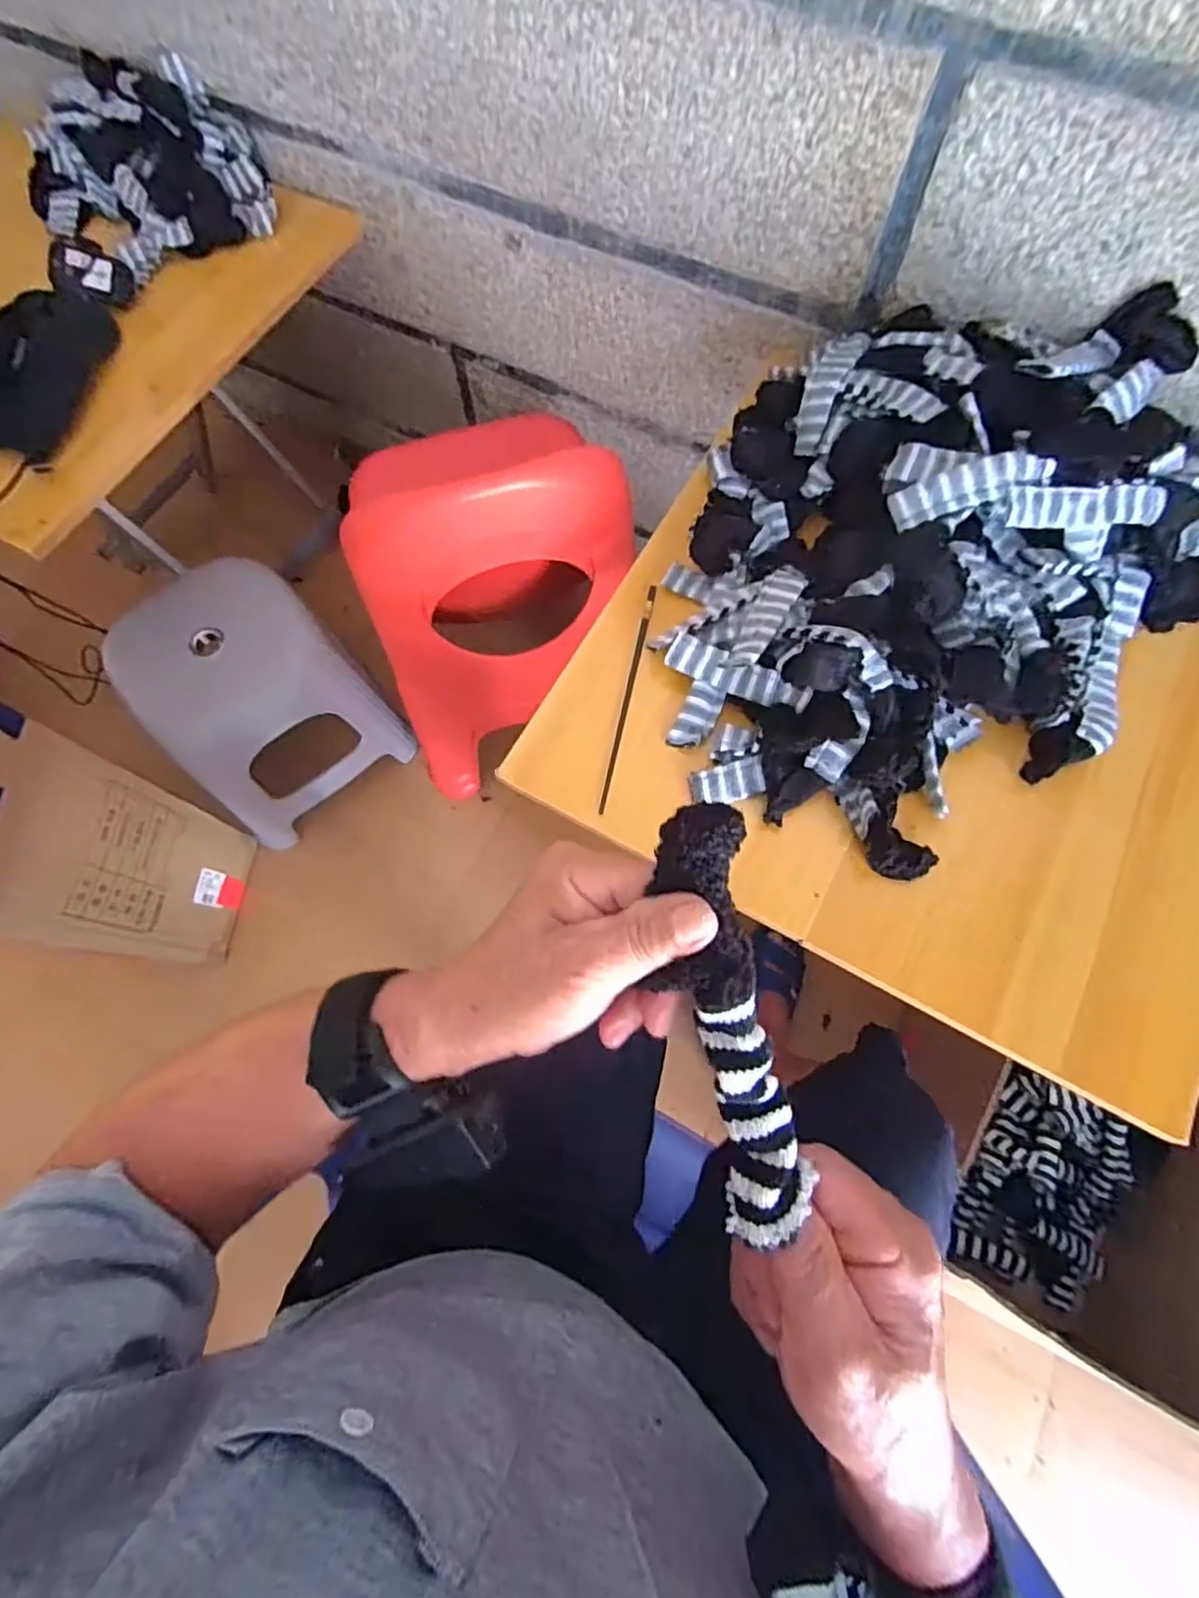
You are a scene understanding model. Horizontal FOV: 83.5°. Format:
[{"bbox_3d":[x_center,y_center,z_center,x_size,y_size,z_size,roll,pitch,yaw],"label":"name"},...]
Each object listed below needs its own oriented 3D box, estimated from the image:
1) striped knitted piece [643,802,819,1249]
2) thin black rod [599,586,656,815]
[{"bbox_3d":[0.047,0.081,0.246,0.035,0.017,0.157,-12,94,-2],"label":"striped knitted piece"},{"bbox_3d":[0.026,-0.096,0.616,0.008,0.012,0.228,12,71,6],"label":"thin black rod"}]

